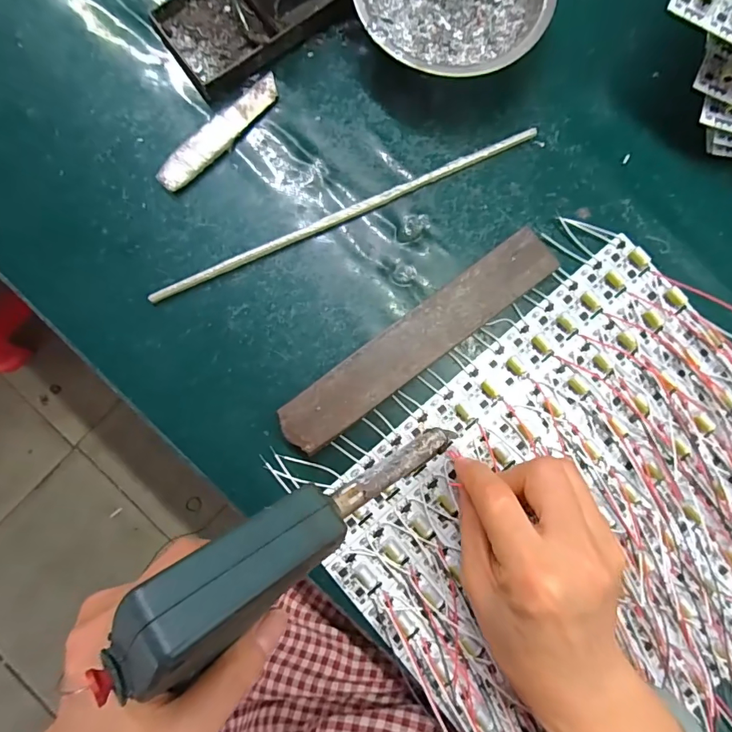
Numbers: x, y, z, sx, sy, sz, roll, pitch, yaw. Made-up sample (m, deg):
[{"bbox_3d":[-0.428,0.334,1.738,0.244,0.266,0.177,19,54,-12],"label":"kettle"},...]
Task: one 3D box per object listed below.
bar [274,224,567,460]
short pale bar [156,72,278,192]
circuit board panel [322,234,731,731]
[{"bbox_3d":[0.034,-0.016,0.282,0.196,0.017,0.034,-36,85,-6],"label":"bar"},{"bbox_3d":[-0.097,-0.157,0.299,0.021,0.009,0.104,42,84,3],"label":"short pale bar"},{"bbox_3d":[0.151,0.108,0.275,0.285,0.009,0.275,-39,86,-6],"label":"circuit board panel"}]

